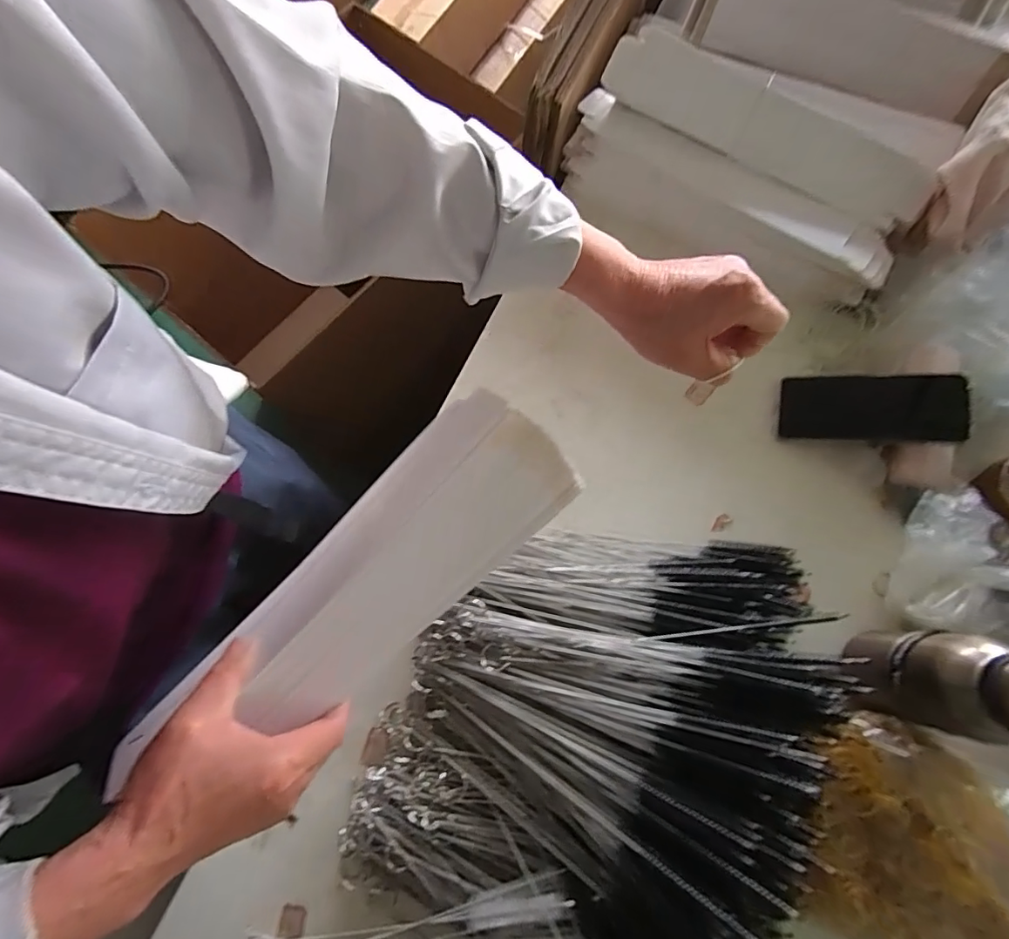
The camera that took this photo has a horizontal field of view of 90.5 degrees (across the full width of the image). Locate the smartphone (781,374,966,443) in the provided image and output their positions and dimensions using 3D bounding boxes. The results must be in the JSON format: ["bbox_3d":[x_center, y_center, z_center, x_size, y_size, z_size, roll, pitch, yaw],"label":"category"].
[{"bbox_3d":[0.381,-0.065,0.528,0.157,0.010,0.072,6,77,31],"label":"smartphone"}]

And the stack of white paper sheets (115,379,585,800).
[{"bbox_3d":[-0.100,0.080,0.352,0.327,0.048,0.106,-42,78,-3],"label":"stack of white paper sheets"}]

